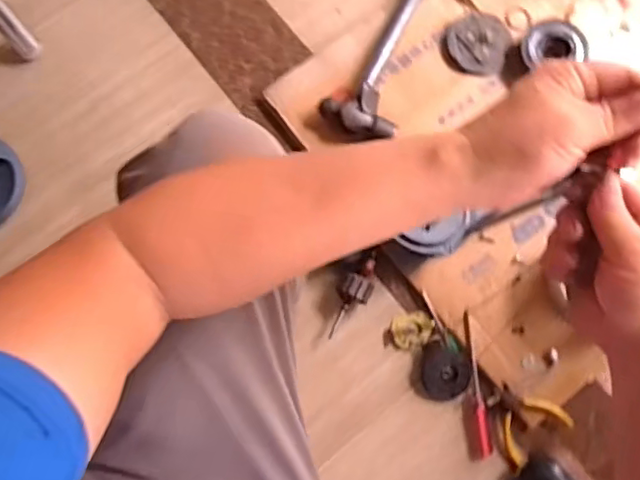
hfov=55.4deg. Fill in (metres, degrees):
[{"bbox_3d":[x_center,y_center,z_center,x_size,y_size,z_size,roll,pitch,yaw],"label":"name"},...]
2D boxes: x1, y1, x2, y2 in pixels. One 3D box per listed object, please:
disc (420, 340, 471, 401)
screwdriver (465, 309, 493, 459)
[{"bbox_3d":[0.174,0.181,0.848,0.065,0.013,0.077,4,78,0],"label":"disc"},{"bbox_3d":[0.208,0.196,0.830,0.023,0.020,0.192,-8,78,-2],"label":"screwdriver"}]

